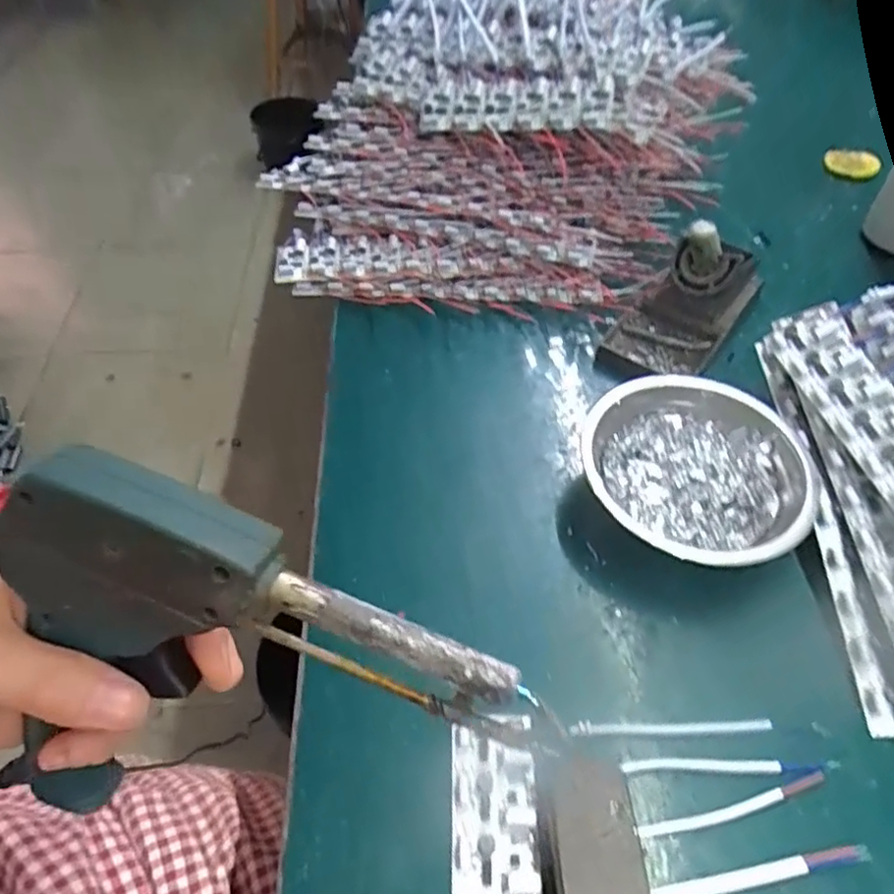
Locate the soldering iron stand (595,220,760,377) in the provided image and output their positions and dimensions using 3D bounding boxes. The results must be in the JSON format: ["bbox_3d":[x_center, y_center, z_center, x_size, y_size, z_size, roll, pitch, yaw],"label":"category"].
[{"bbox_3d":[0.176,-0.117,0.469,0.070,0.072,0.134,31,58,21],"label":"soldering iron stand"}]

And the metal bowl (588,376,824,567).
[{"bbox_3d":[0.143,0.017,0.388,0.123,0.037,0.129,0,52,0],"label":"metal bowl"}]

